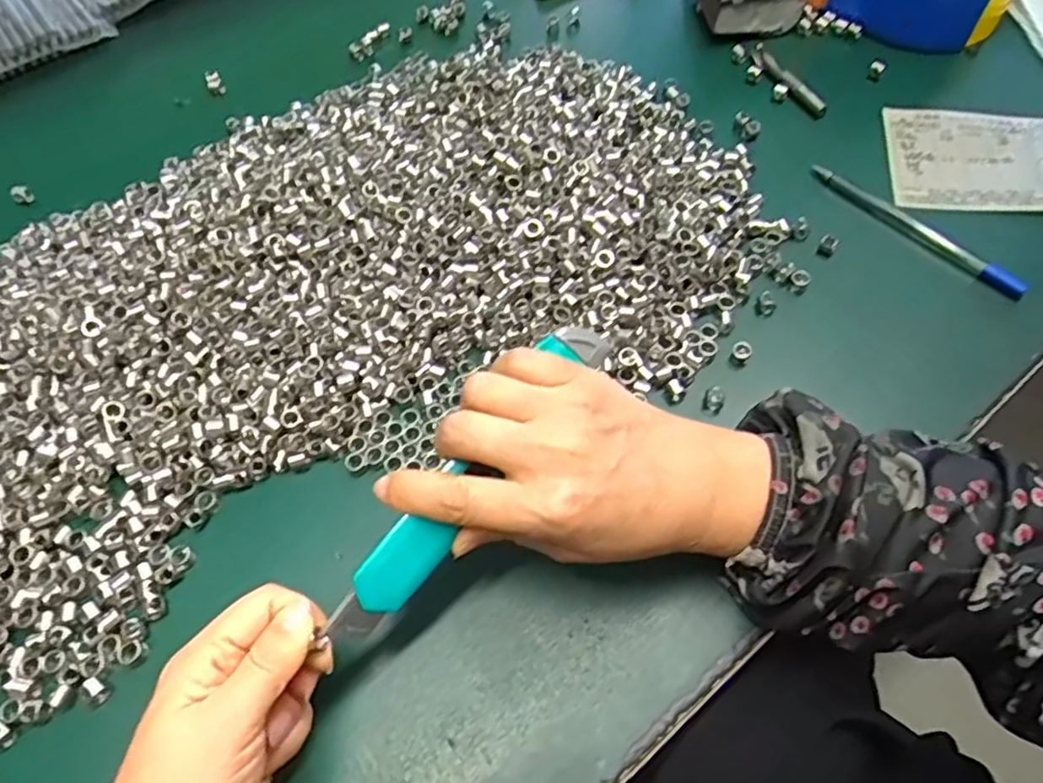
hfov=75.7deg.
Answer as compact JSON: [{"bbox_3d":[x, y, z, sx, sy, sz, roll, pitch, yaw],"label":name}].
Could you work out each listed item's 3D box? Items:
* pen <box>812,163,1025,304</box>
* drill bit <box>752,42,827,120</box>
[{"bbox_3d":[0.234,-0.099,0.399,0.013,0.011,0.135,-38,66,-16],"label":"pen"},{"bbox_3d":[0.184,-0.218,0.465,0.014,0.009,0.080,-20,63,-8],"label":"drill bit"}]

